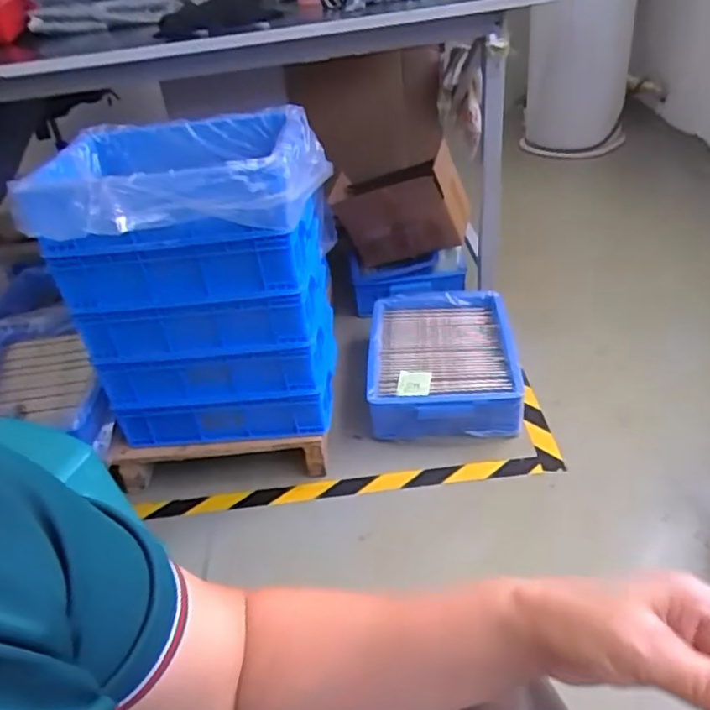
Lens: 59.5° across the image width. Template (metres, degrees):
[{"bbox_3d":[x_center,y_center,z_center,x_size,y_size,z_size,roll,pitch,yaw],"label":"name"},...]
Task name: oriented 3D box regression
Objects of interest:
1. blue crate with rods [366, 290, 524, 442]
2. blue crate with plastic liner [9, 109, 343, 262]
[{"bbox_3d":[0.198,0.014,1.423,0.318,0.120,0.440,-3,35,7],"label":"blue crate with rods"},{"bbox_3d":[-0.284,-0.291,1.032,0.453,0.110,0.386,-6,34,3],"label":"blue crate with plastic liner"}]

